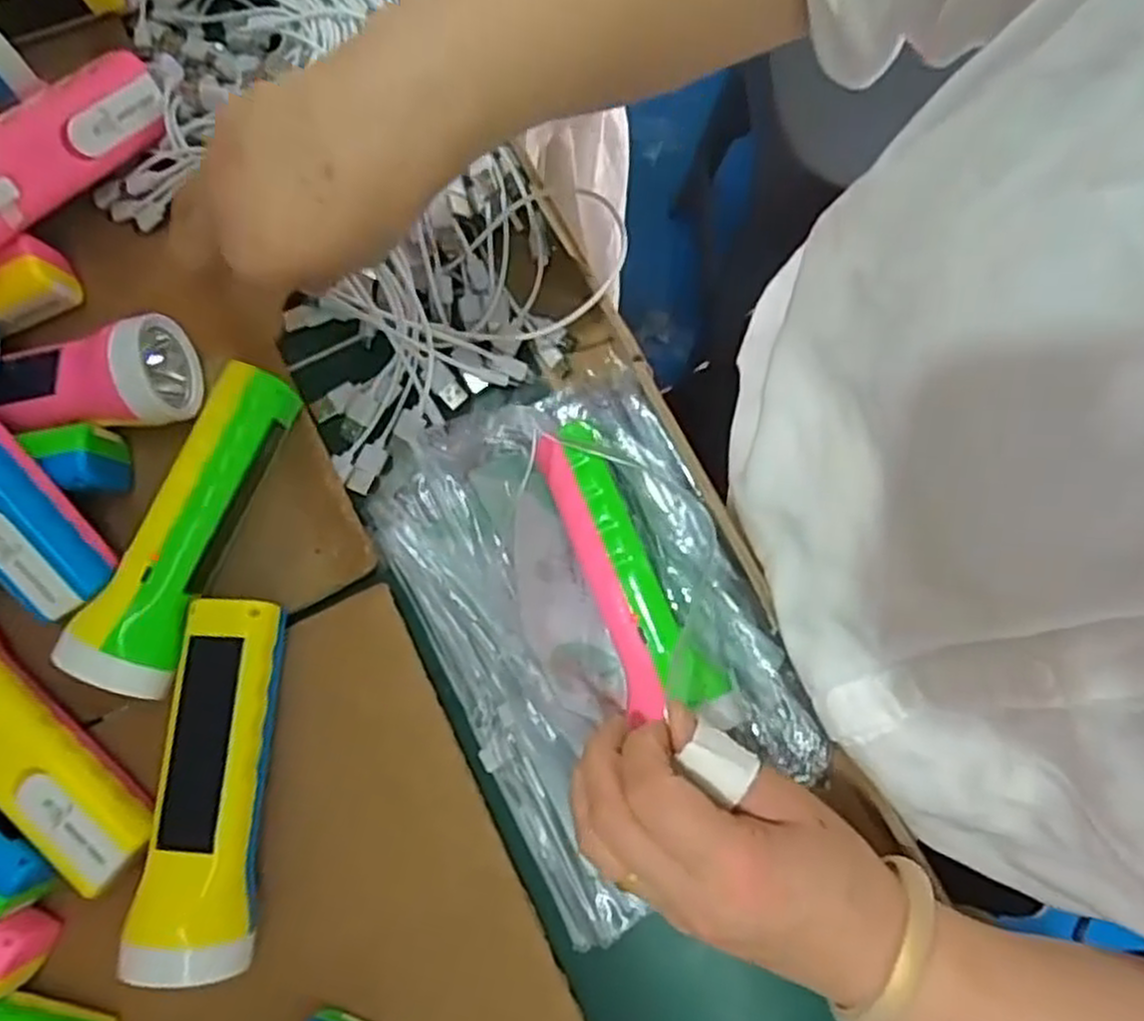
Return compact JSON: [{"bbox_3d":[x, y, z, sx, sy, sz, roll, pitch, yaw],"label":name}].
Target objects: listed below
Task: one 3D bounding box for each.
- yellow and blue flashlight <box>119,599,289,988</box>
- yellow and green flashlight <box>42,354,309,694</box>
[{"bbox_3d":[-0.164,0.121,0.358,0.044,0.035,0.159,1,79,2],"label":"yellow and blue flashlight"},{"bbox_3d":[-0.184,0.009,0.385,0.041,0.045,0.158,21,80,5],"label":"yellow and green flashlight"}]

